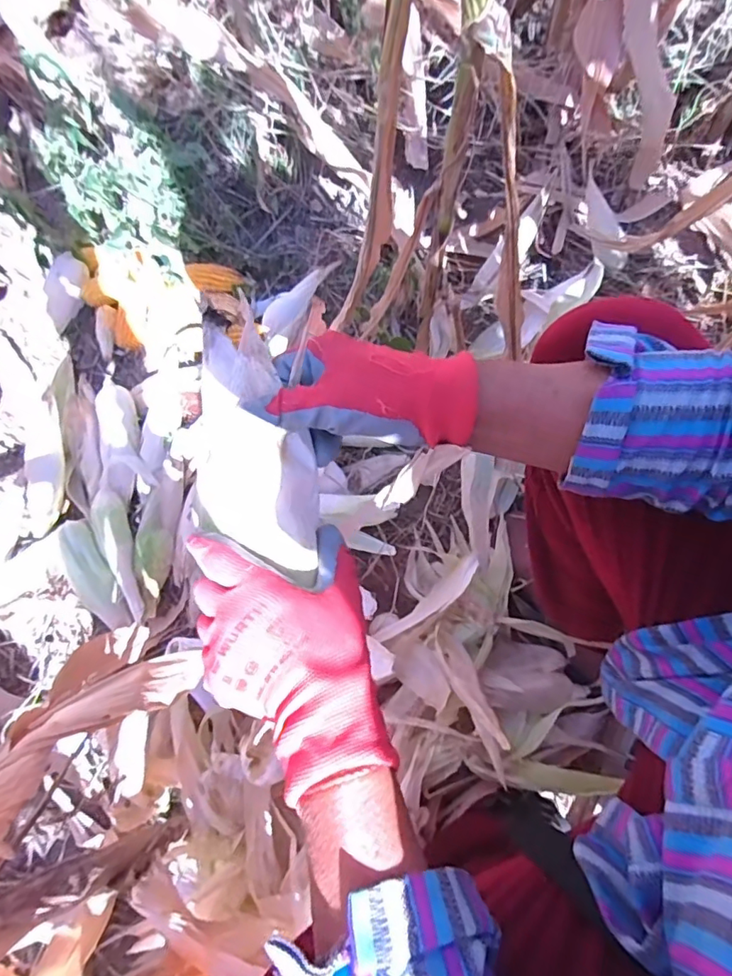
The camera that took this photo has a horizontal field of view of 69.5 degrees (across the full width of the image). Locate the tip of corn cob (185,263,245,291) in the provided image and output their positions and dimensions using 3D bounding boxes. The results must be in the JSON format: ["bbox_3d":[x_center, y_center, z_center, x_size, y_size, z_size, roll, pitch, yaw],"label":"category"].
[{"bbox_3d":[-0.271,-0.375,0.937,0.094,0.033,0.038,1,70,2],"label":"tip of corn cob"}]

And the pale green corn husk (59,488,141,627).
[{"bbox_3d":[-0.362,0.101,0.724,0.090,0.045,0.201,-22,71,-6],"label":"pale green corn husk"}]

